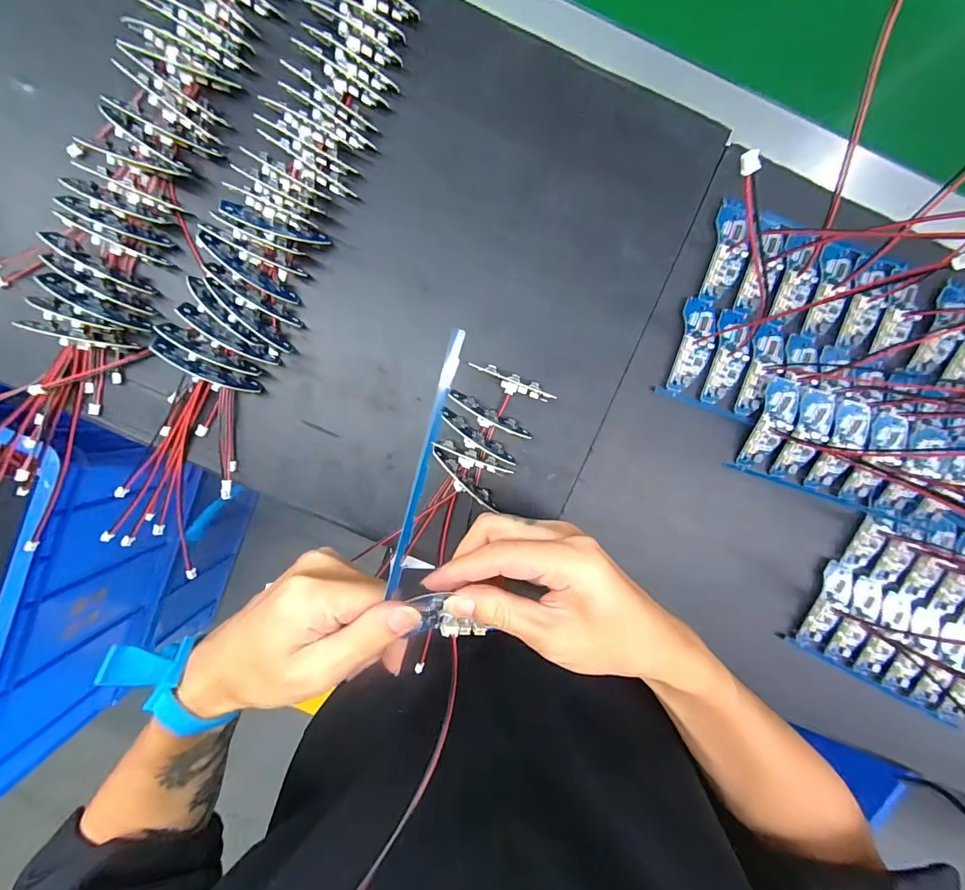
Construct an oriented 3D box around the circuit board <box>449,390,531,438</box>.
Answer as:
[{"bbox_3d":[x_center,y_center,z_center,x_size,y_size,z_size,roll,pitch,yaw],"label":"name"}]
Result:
[{"bbox_3d":[0.005,-0.019,0.304,0.063,0.018,0.014,29,95,-3],"label":"circuit board"}]

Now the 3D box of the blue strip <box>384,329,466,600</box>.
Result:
[{"bbox_3d":[-0.028,0.012,0.203,0.006,0.004,0.130,16,102,-2],"label":"blue strip"}]

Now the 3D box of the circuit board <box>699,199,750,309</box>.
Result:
[{"bbox_3d":[0.170,-0.132,0.300,0.024,0.007,0.068,10,95,-1],"label":"circuit board"}]

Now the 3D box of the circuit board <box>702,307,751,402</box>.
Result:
[{"bbox_3d":[0.174,-0.061,0.306,0.026,0.004,0.063,12,95,-1],"label":"circuit board"}]

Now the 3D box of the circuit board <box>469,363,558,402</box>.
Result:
[{"bbox_3d":[0.022,-0.042,0.302,0.058,0.019,0.013,22,95,-2],"label":"circuit board"}]

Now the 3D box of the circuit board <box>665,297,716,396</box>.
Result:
[{"bbox_3d":[0.149,-0.069,0.305,0.023,0.006,0.065,11,95,-1],"label":"circuit board"}]

